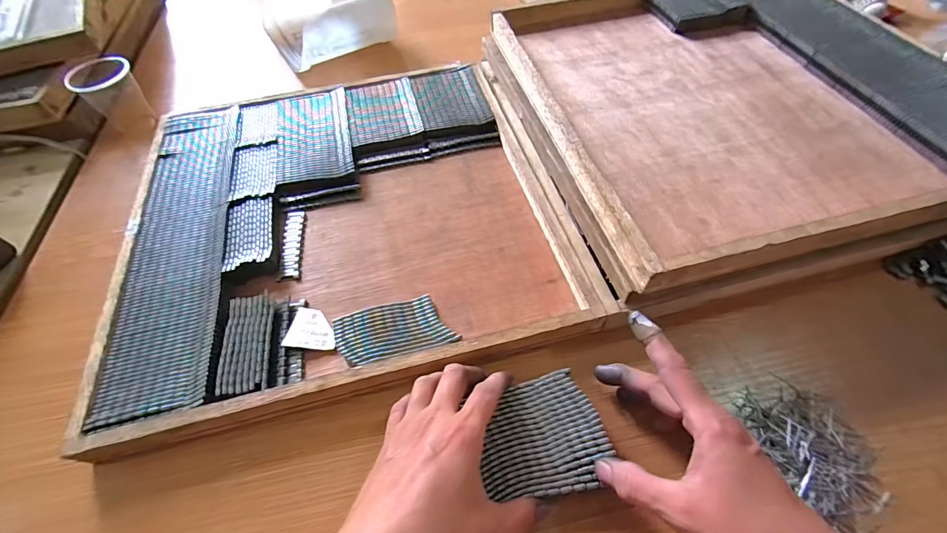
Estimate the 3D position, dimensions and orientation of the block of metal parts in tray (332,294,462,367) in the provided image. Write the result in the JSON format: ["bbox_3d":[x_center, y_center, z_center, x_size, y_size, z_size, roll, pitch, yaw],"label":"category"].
[{"bbox_3d":[-0.063,0.054,0.337,0.091,0.021,0.047,-13,57,-6],"label":"block of metal parts in tray"}]

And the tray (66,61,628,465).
[{"bbox_3d":[-0.130,-0.067,0.410,0.396,0.028,0.391,-15,59,-6],"label":"tray"}]

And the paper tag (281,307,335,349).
[{"bbox_3d":[-0.135,0.051,0.347,0.038,0.008,0.037,0,56,2],"label":"paper tag"}]

